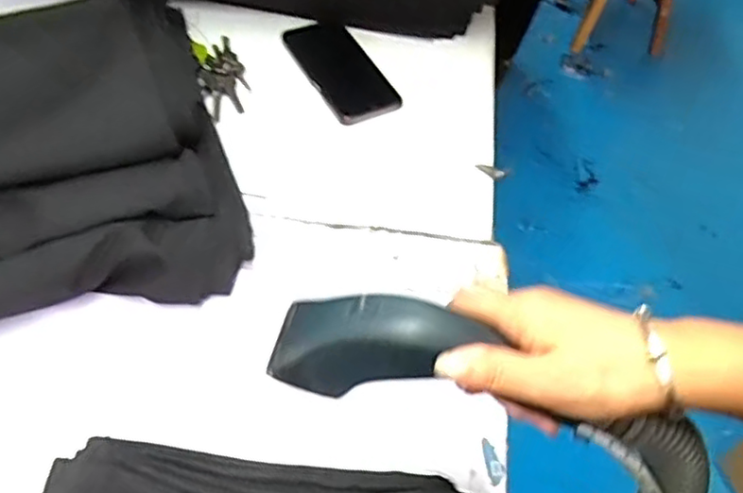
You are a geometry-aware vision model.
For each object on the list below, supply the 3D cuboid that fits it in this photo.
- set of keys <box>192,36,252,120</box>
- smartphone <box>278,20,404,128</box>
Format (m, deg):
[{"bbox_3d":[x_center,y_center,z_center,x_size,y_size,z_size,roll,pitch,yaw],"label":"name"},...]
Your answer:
[{"bbox_3d":[-0.165,-0.194,0.722,0.051,0.019,0.116,-14,56,-13],"label":"set of keys"},{"bbox_3d":[-0.036,-0.203,0.746,0.078,0.005,0.178,-23,59,-18],"label":"smartphone"}]

